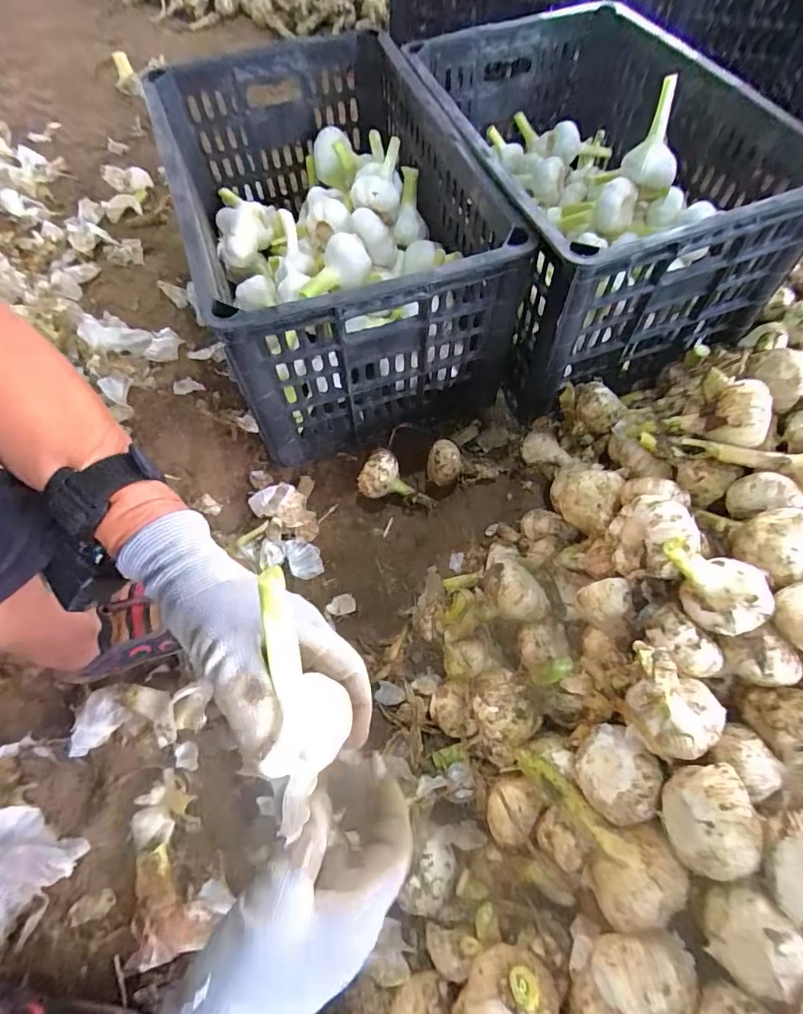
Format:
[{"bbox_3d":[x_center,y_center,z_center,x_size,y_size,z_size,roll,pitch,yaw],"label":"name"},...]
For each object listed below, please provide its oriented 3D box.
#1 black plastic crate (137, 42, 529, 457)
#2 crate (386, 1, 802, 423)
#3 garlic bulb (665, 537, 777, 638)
[{"bbox_3d":[-0.095,-0.343,0.604,0.298,0.230,0.511,-19,65,-8],"label":"black plastic crate"},{"bbox_3d":[0.230,-0.407,0.598,0.343,0.205,0.497,-17,64,-7],"label":"crate"},{"bbox_3d":[0.193,0.052,0.293,0.063,0.042,0.045,4,64,3],"label":"garlic bulb"}]

